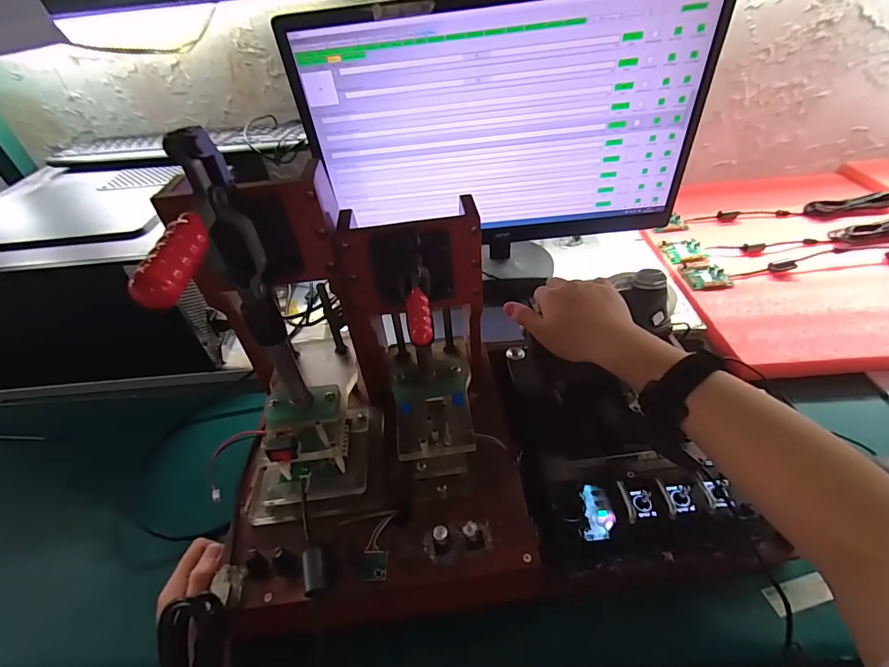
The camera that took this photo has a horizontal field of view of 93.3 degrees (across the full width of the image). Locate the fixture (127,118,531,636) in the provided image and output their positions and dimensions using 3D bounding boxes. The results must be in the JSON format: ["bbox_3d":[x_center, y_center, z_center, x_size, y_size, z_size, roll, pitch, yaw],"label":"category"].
[{"bbox_3d":[-0.069,0.034,0.305,0.246,0.268,0.216,-8,42,-1],"label":"fixture"}]

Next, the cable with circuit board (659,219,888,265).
[{"bbox_3d":[0.567,-0.157,0.670,0.409,0.022,0.064,-5,42,2],"label":"cable with circuit board"}]

